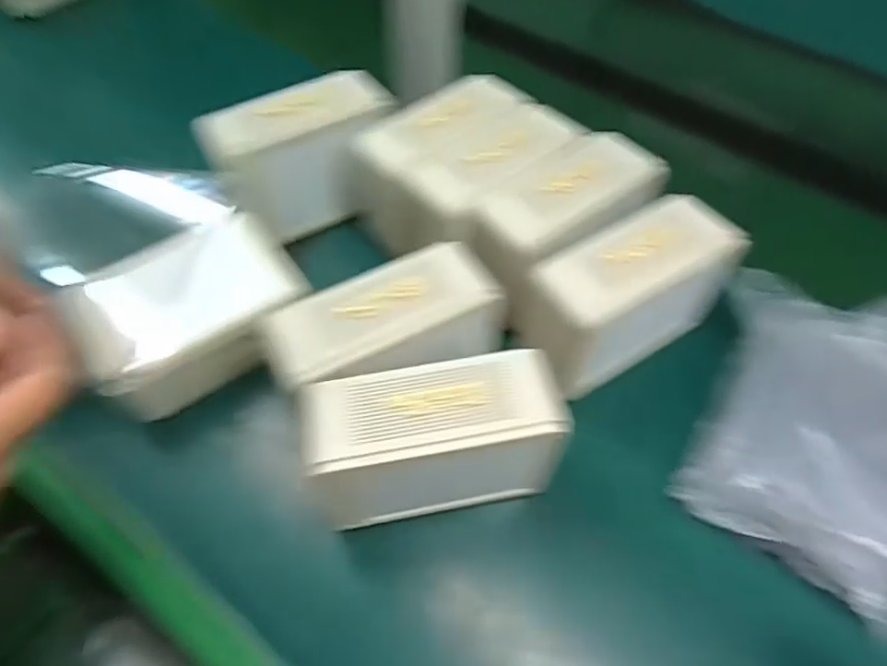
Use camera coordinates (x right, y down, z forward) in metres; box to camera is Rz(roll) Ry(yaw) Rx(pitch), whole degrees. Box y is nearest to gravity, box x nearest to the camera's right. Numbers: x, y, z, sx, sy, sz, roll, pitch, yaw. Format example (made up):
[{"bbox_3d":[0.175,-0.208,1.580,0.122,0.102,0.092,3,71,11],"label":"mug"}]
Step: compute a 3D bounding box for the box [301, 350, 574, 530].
[{"bbox_3d":[-0.005,0.072,0.359,0.143,0.108,0.061,-10,57,-7],"label":"box"}]

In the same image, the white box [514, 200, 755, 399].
[{"bbox_3d":[0.129,-0.025,0.409,0.150,0.098,0.064,-27,61,-18],"label":"white box"}]

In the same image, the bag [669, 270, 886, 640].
[{"bbox_3d":[0.266,0.061,0.387,0.168,0.058,0.214,24,59,14],"label":"bag"}]

